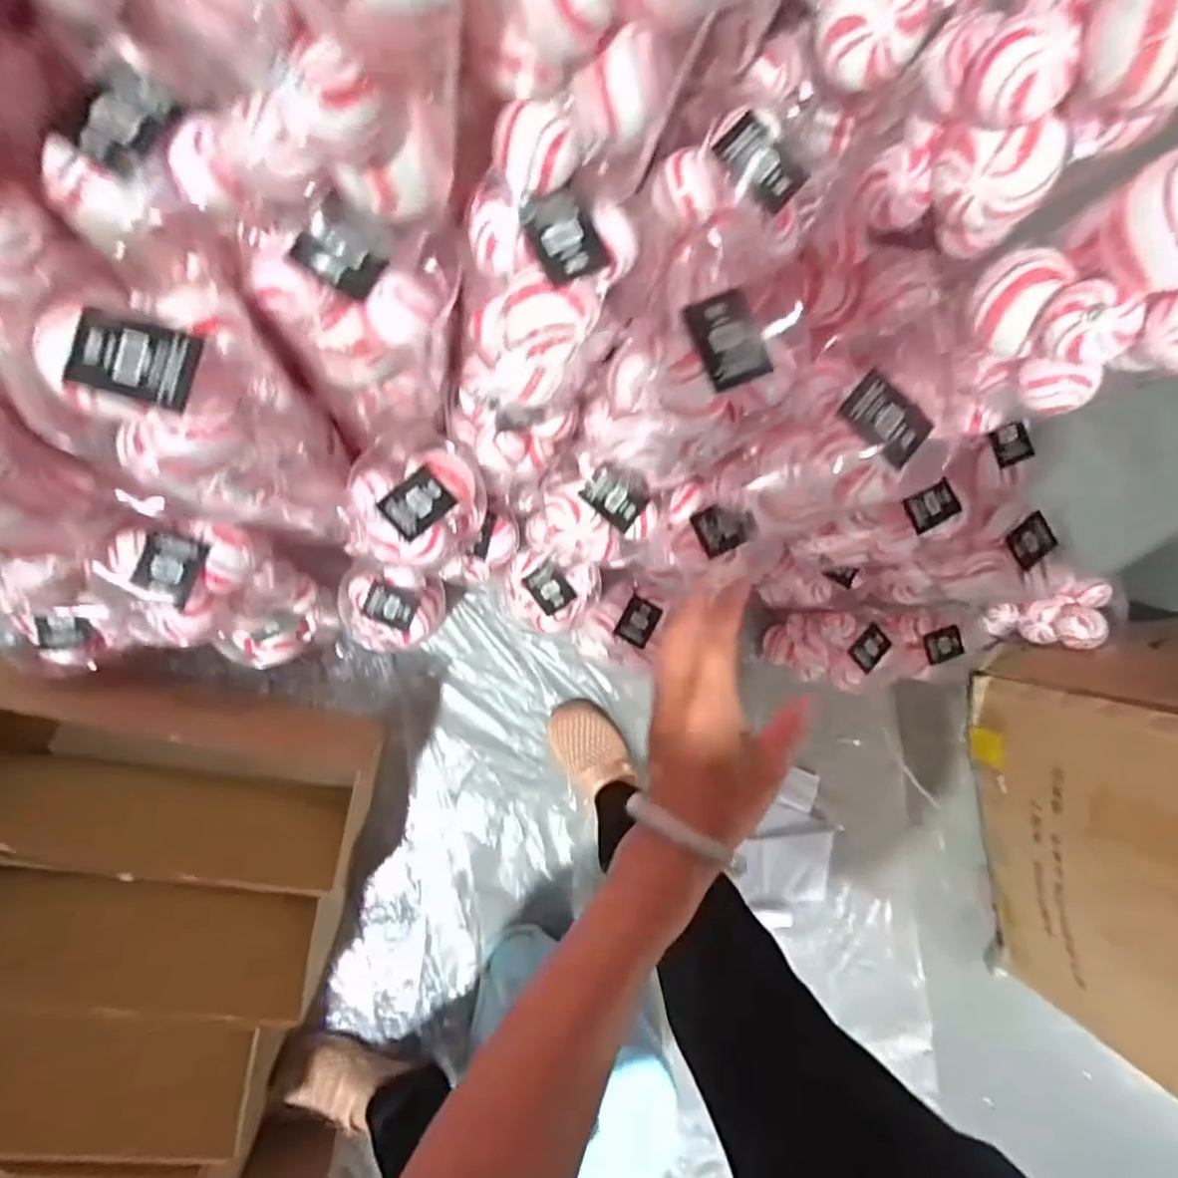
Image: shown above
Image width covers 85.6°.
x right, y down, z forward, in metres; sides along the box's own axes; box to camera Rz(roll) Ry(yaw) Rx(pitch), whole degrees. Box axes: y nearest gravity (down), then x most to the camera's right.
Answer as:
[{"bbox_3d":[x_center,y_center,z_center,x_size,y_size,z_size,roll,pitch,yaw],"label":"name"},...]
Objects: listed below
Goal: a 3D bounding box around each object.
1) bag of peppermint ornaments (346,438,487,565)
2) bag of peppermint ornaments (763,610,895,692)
[{"bbox_3d":[-0.168,-0.090,0.631,0.124,0.085,0.131,-1,90,-10],"label":"bag of peppermint ornaments"},{"bbox_3d":[0.382,0.090,1.012,0.122,0.219,0.118,9,89,-10],"label":"bag of peppermint ornaments"}]

